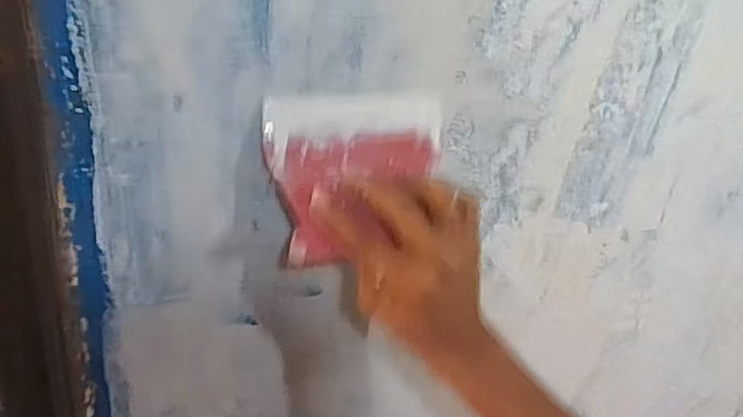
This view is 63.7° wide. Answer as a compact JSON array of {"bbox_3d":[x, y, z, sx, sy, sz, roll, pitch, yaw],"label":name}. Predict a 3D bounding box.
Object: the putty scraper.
[{"bbox_3d":[-0.008,-0.021,0.404,0.121,0.110,0.012,-3,-3,-16],"label":"putty scraper"}]

